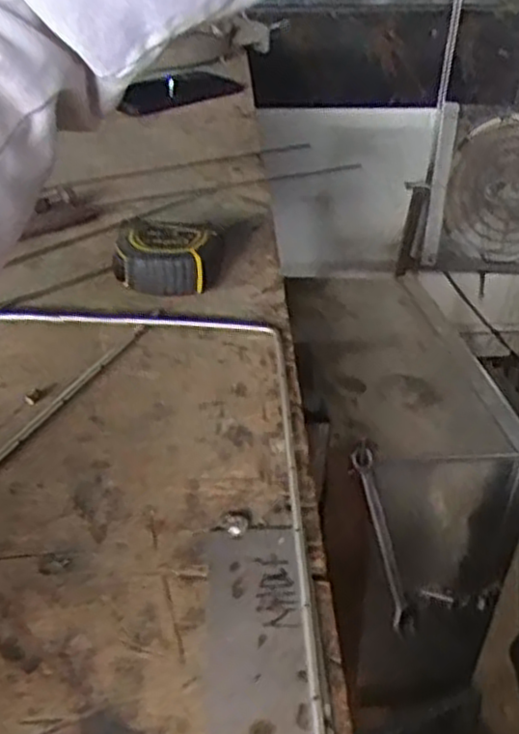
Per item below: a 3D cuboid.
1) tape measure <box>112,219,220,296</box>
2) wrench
[{"bbox_3d":[-0.064,-0.074,0.535,0.071,0.037,0.062,3,34,1],"label":"tape measure"},{"bbox_3d":[0.092,0.129,0.564,0.022,0.149,0.013,-25,15,-34],"label":"wrench"}]

